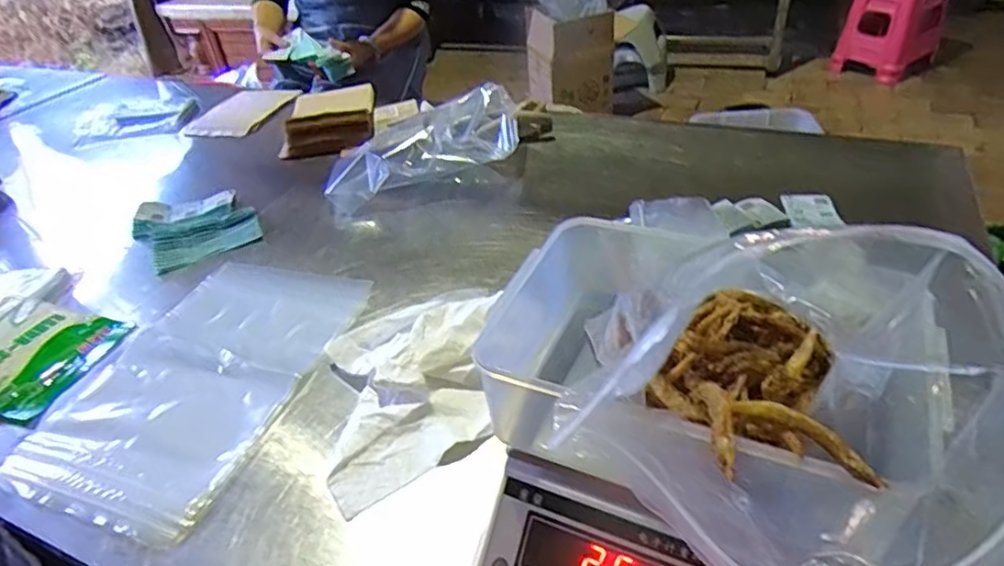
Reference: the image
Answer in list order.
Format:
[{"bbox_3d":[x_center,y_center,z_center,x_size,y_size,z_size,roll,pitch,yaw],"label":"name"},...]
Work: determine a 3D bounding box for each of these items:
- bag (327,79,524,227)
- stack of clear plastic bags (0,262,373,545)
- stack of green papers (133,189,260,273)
[{"bbox_3d":[-0.136,-0.228,1.002,0.332,0.124,0.109,-19,41,-15],"label":"bag"},{"bbox_3d":[-0.338,0.098,0.693,0.240,0.017,0.378,10,42,18],"label":"stack of clear plastic bags"},{"bbox_3d":[-0.485,-0.093,0.958,0.169,0.027,0.201,-25,43,-22],"label":"stack of green papers"}]

